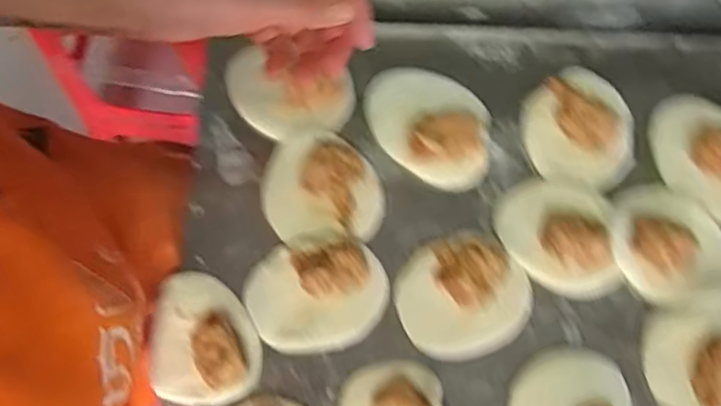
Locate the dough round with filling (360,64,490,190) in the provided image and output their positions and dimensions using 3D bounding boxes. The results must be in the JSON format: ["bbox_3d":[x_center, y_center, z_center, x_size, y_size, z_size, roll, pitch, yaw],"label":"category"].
[{"bbox_3d":[0.056,-0.065,0.513,0.109,0.021,0.085,32,77,7],"label":"dough round with filling"}]

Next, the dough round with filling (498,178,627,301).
[{"bbox_3d":[0.149,0.023,0.487,0.087,0.013,0.088,-1,76,-1],"label":"dough round with filling"}]

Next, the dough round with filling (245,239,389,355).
[{"bbox_3d":[-0.032,0.067,0.470,0.100,0.023,0.076,-6,75,-2],"label":"dough round with filling"}]

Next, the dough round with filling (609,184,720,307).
[{"bbox_3d":[0.236,0.030,0.490,0.087,0.020,0.090,0,75,-1],"label":"dough round with filling"}]

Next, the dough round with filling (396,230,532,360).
[{"bbox_3d":[0.077,0.067,0.474,0.094,0.024,0.085,-22,77,-6],"label":"dough round with filling"}]

